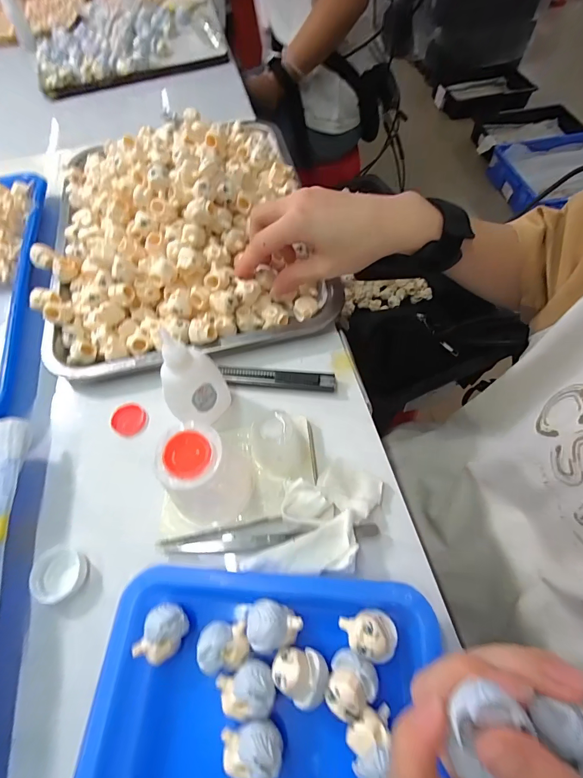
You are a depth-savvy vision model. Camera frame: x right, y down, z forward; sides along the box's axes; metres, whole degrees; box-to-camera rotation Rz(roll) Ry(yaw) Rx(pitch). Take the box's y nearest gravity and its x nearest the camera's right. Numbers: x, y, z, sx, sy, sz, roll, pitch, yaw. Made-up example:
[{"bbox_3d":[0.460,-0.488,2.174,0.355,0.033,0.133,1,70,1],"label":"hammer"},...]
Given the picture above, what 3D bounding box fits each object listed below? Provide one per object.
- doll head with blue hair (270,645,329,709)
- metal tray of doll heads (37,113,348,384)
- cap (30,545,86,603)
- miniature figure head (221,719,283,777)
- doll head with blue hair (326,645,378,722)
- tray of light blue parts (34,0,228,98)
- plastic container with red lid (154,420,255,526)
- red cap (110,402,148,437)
[{"bbox_3d":[0.004,0.151,0.197,0.028,0.025,0.024,20,64,13],"label":"doll head with blue hair"},{"bbox_3d":[-0.113,-0.182,0.364,0.261,0.073,0.335,-11,61,-4],"label":"metal tray of doll heads"},{"bbox_3d":[-0.149,0.118,0.235,0.031,0.010,0.030,-1,61,2],"label":"cap"},{"bbox_3d":[-0.018,0.178,0.183,0.028,0.025,0.022,-12,61,-4],"label":"miniature figure head"},{"bbox_3d":[0.030,0.153,0.191,0.024,0.020,0.027,29,66,17],"label":"doll head with blue hair"},{"bbox_3d":[-0.309,-0.749,0.719,0.317,0.043,0.625,-12,61,-4],"label":"tray of light blue parts"},{"bbox_3d":[-0.051,0.054,0.226,0.043,0.070,0.044,9,62,7],"label":"plastic container with red lid"},{"bbox_3d":[-0.128,0.023,0.292,0.026,0.006,0.027,-1,61,2],"label":"red cap"}]

